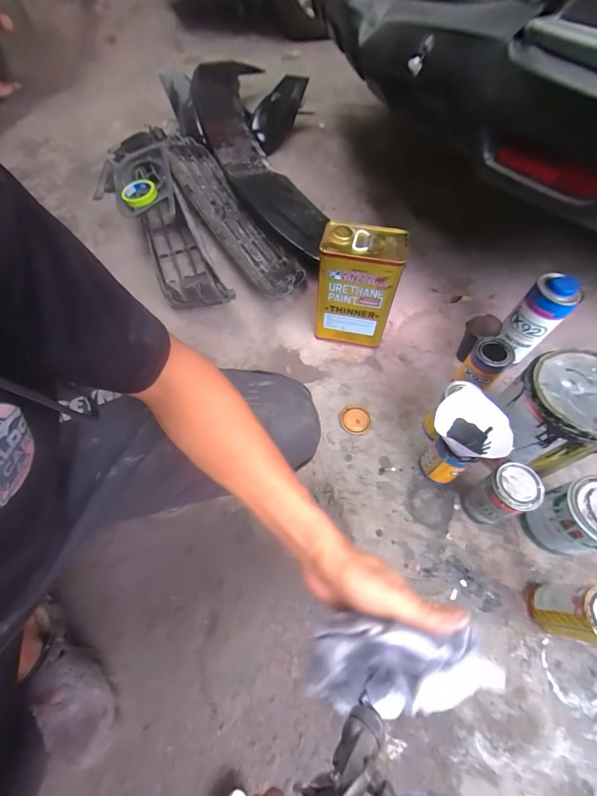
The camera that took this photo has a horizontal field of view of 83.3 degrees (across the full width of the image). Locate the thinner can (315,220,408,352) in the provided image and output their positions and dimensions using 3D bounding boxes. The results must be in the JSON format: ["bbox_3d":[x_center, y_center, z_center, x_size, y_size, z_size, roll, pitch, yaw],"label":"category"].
[{"bbox_3d":[0.132,-0.245,0.761,0.164,0.254,0.111,12,61,8],"label":"thinner can"}]

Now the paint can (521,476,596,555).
[{"bbox_3d":[0.458,0.201,0.556,0.109,0.135,0.102,-15,60,-7],"label":"paint can"}]

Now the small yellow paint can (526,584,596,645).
[{"bbox_3d":[0.409,0.315,0.489,0.078,0.134,0.069,7,60,6],"label":"small yellow paint can"}]

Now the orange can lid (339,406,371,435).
[{"bbox_3d":[0.123,0.046,0.726,0.064,0.011,0.062,-1,60,1],"label":"orange can lid"}]

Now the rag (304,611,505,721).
[{"bbox_3d":[0.091,0.239,0.293,0.164,0.094,0.080,4,60,4],"label":"rag"}]

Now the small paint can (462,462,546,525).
[{"bbox_3d":[0.341,0.170,0.574,0.073,0.136,0.069,-1,60,1],"label":"small paint can"}]

